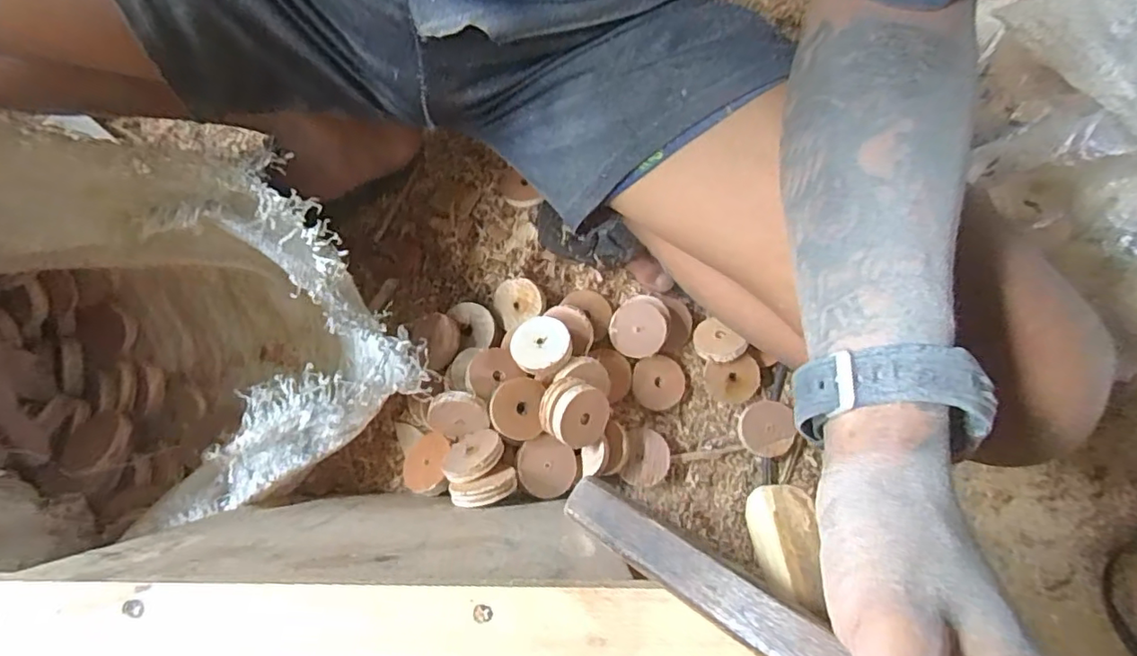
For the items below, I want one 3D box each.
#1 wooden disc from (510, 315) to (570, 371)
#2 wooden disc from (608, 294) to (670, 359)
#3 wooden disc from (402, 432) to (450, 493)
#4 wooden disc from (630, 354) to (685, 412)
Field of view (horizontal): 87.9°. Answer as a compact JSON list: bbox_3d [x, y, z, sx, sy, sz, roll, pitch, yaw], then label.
[{"bbox_3d":[-0.023,0.013,0.505,0.049,0.010,0.048,-5,63,11],"label":"wooden disc"},{"bbox_3d":[0.065,-0.002,0.542,0.051,0.014,0.057,14,90,6],"label":"wooden disc"},{"bbox_3d":[-0.122,0.115,0.506,0.056,0.004,0.050,23,75,47],"label":"wooden disc"},{"bbox_3d":[0.084,0.052,0.556,0.050,0.005,0.050,2,67,-5],"label":"wooden disc"}]

